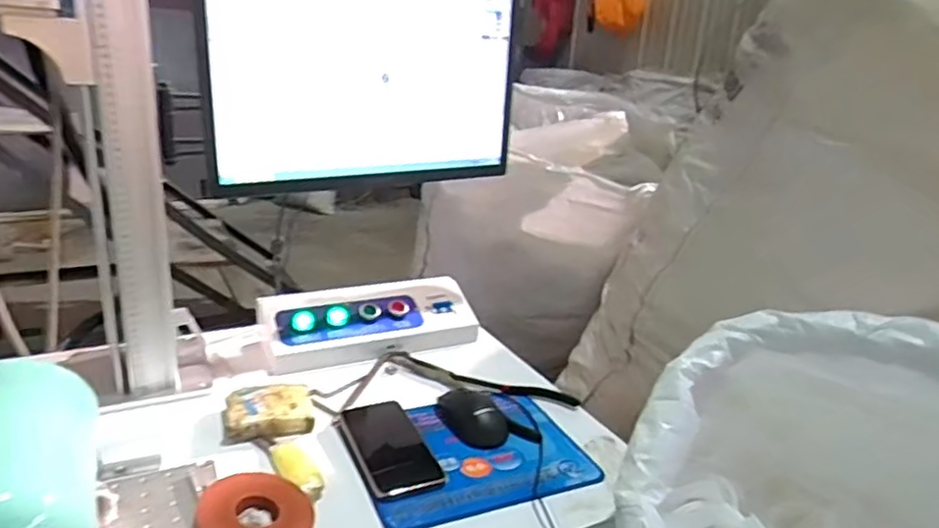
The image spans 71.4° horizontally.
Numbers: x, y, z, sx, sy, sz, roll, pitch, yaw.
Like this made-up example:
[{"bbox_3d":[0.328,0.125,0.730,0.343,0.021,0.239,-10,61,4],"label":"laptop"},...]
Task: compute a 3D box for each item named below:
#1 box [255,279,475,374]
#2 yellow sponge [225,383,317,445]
[{"bbox_3d":[-0.151,0.093,1.003,0.320,0.090,0.114,-7,22,-28],"label":"box"},{"bbox_3d":[-0.242,0.179,0.791,0.100,0.026,0.083,-2,20,-16],"label":"yellow sponge"}]

